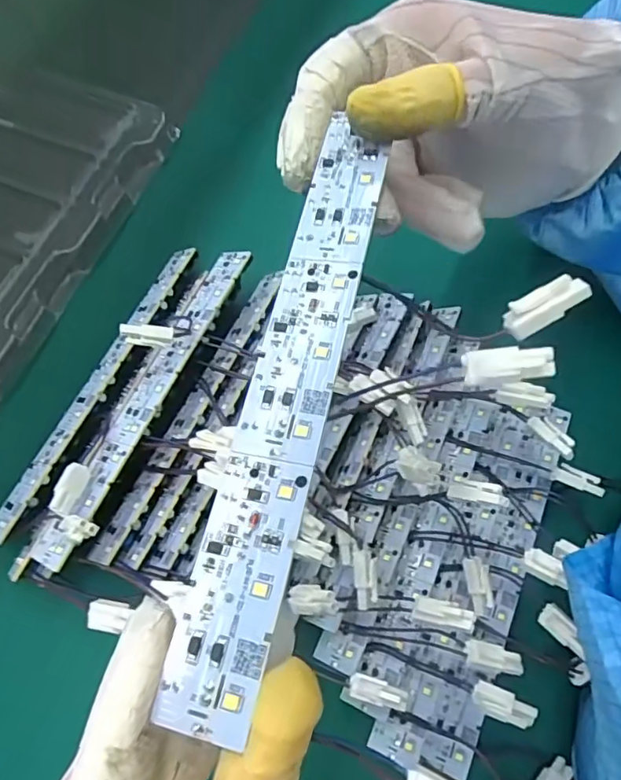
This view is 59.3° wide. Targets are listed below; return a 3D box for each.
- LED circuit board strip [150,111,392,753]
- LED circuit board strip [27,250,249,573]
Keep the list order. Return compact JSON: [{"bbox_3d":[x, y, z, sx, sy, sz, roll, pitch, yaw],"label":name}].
[{"bbox_3d":[-0.004,-0.005,0.153,0.023,0.005,0.175,12,68,5],"label":"LED circuit board strip"},{"bbox_3d":[-0.085,0.000,0.288,0.030,0.004,0.190,10,64,34],"label":"LED circuit board strip"}]

